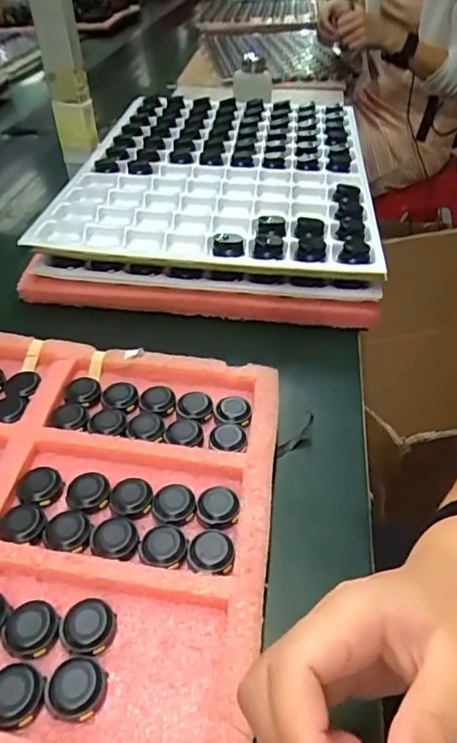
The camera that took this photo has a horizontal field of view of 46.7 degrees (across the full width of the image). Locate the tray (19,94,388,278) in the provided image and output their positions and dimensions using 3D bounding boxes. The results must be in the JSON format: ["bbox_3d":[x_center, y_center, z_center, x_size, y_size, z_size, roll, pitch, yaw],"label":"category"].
[{"bbox_3d":[0.000,-0.263,0.678,0.350,0.034,0.456,4,42,7],"label":"tray"}]

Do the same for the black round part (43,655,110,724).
[{"bbox_3d":[-0.081,0.170,0.284,0.030,0.014,0.031,1,42,-1],"label":"black round part"}]

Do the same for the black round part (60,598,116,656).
[{"bbox_3d":[-0.081,0.149,0.307,0.030,0.014,0.029,1,42,-1],"label":"black round part"}]

